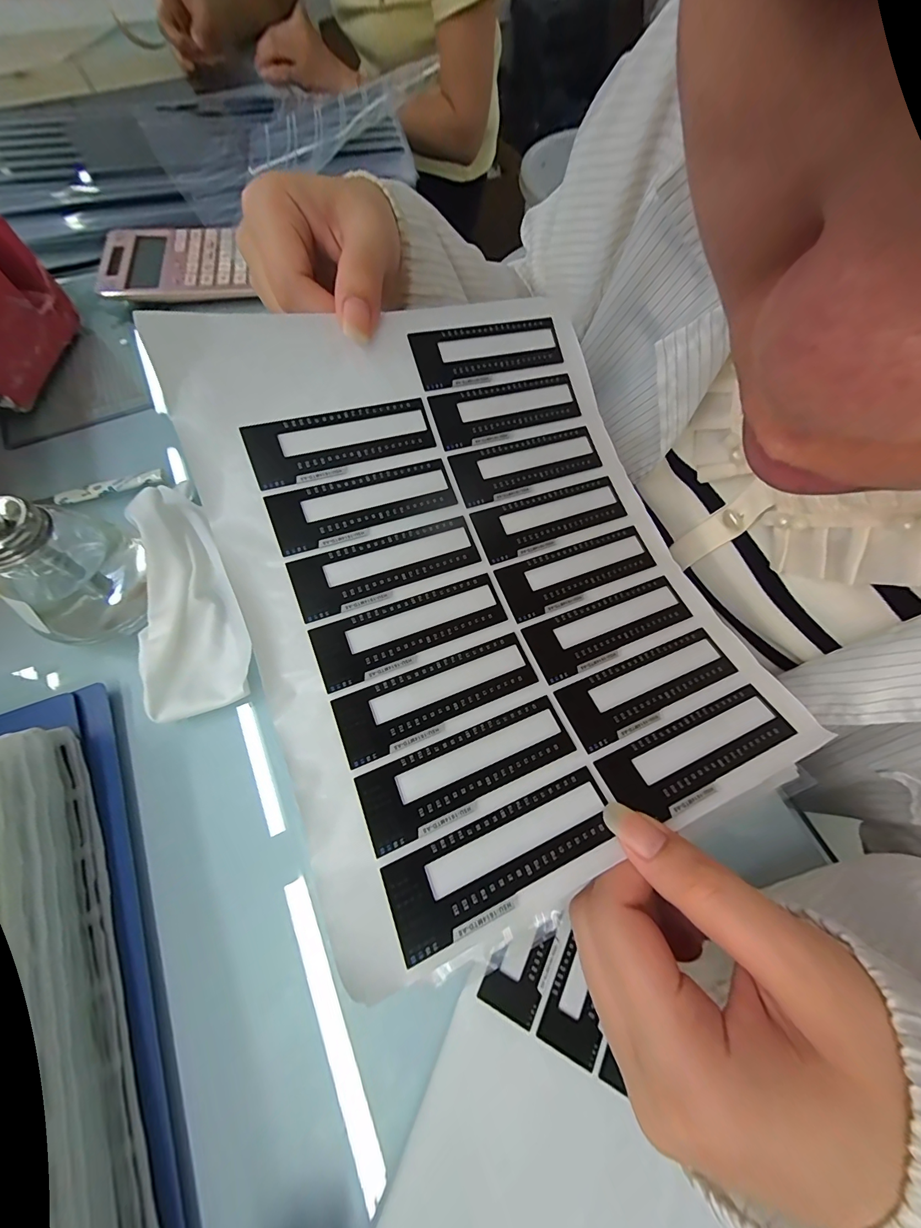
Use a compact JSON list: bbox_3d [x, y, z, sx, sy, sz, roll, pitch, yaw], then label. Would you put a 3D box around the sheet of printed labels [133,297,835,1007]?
[{"bbox_3d":[0.011,-0.027,0.172,0.207,0.065,0.253,-21,70,-11],"label":"sheet of printed labels"}]

